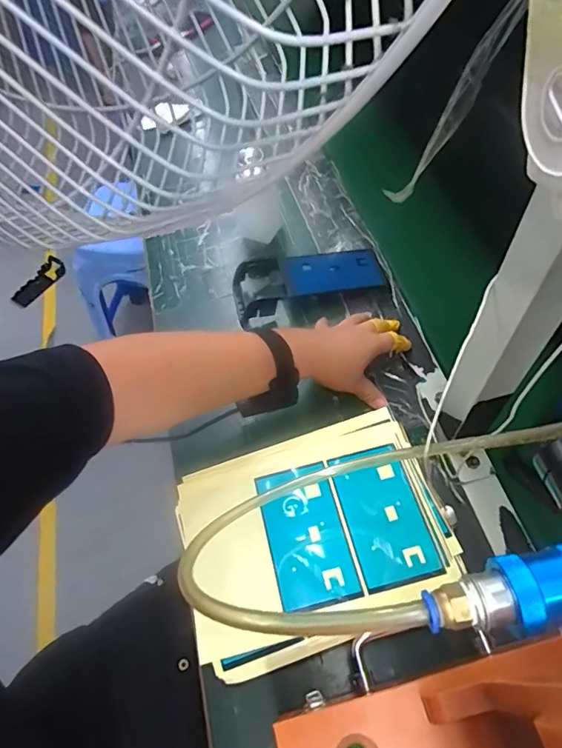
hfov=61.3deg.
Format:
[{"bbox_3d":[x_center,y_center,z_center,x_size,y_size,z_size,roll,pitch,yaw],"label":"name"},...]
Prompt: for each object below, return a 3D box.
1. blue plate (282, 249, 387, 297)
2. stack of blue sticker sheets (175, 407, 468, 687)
[{"bbox_3d":[0.072,-0.142,0.664,0.139,0.008,0.076,-9,52,-10],"label":"blue plate"},{"bbox_3d":[0.030,0.151,0.454,0.240,0.030,0.185,-18,58,-8],"label":"stack of blue sticker sheets"}]

